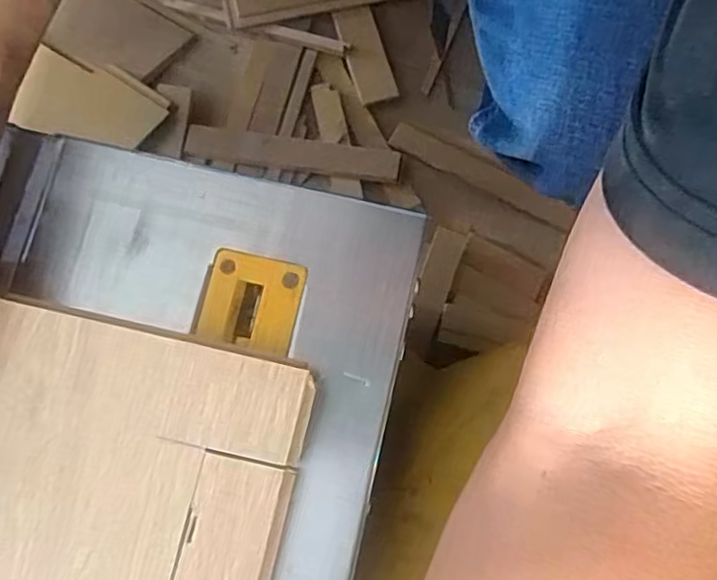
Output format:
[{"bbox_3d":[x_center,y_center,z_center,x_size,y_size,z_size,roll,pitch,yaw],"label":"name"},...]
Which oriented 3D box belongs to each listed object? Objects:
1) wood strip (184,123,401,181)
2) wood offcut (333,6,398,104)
[{"bbox_3d":[-0.063,-0.131,0.619,0.202,0.012,0.034,7,80,1],"label":"wood strip"},{"bbox_3d":[0.006,-0.239,0.647,0.039,0.009,0.107,-16,80,-3],"label":"wood offcut"}]

